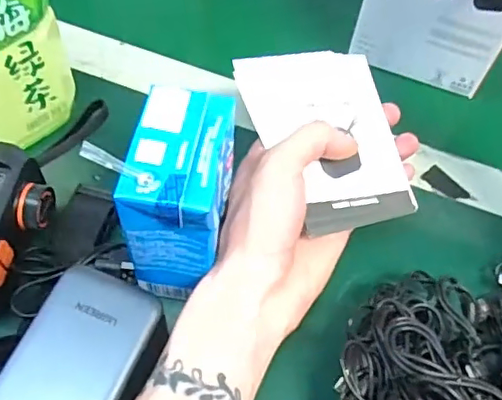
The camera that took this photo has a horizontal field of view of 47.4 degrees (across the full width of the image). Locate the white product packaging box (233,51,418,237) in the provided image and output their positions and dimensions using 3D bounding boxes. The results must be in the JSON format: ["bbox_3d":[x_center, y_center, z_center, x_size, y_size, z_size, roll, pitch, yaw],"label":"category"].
[{"bbox_3d":[0.043,-0.039,0.332,0.080,0.008,0.113,-13,73,-16],"label":"white product packaging box"}]

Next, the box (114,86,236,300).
[{"bbox_3d":[-0.034,0.000,0.289,0.042,0.093,0.066,10,60,1],"label":"box"}]

